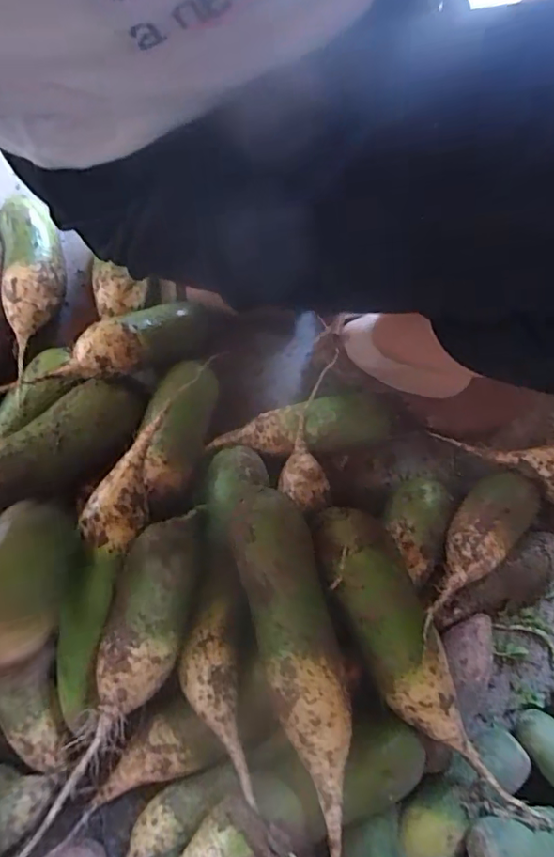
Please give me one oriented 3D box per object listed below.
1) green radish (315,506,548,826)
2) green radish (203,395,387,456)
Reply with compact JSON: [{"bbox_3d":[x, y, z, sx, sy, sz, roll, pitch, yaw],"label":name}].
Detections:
[{"bbox_3d":[0.121,0.211,0.475,0.067,0.068,0.310,-26,81,-6],"label":"green radish"},{"bbox_3d":[0.023,0.002,0.579,0.188,0.059,0.065,-11,80,-3],"label":"green radish"}]

